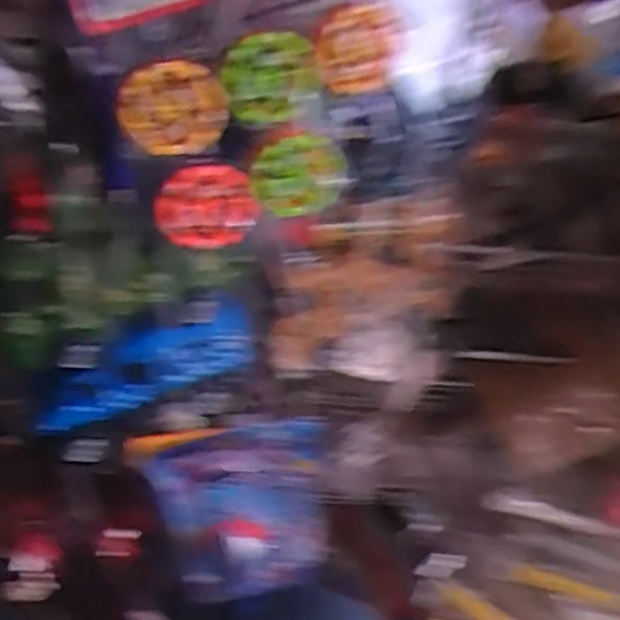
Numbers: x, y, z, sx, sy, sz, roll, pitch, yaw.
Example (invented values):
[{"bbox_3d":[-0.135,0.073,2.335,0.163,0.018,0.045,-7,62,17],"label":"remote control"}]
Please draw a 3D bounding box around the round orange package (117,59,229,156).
[{"bbox_3d":[-0.064,-0.095,0.313,0.049,0.042,0.009,-10,42,-17],"label":"round orange package"}]

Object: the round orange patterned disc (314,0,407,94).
[{"bbox_3d":[0.026,-0.133,0.338,0.053,0.042,0.015,-21,46,-28],"label":"round orange patterned disc"}]

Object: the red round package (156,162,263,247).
[{"bbox_3d":[-0.052,-0.052,0.338,0.051,0.042,0.009,-7,41,-14],"label":"red round package"}]

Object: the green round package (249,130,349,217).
[{"bbox_3d":[-0.006,-0.071,0.350,0.053,0.045,0.011,-14,43,-22],"label":"green round package"}]

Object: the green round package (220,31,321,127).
[{"bbox_3d":[-0.020,-0.114,0.327,0.050,0.041,0.015,-13,43,-20],"label":"green round package"}]

